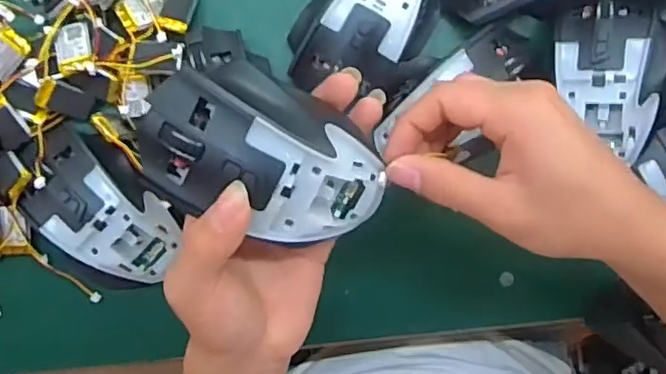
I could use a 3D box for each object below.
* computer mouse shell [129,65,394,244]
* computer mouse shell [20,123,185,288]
[{"bbox_3d":[-0.030,-0.012,0.279,0.111,0.043,0.067,26,92,-3],"label":"computer mouse shell"},{"bbox_3d":[-0.145,0.013,0.373,0.107,0.028,0.066,44,92,-4],"label":"computer mouse shell"}]

